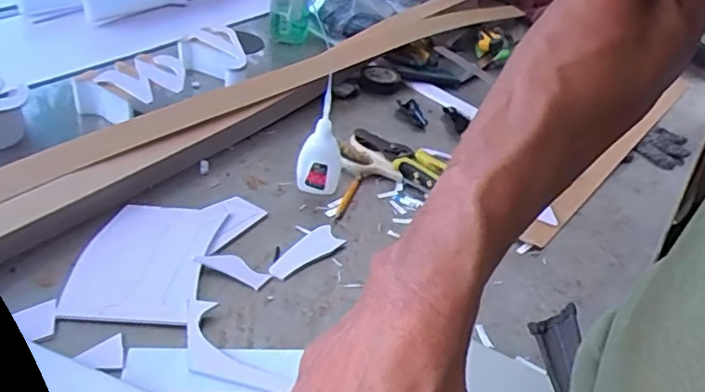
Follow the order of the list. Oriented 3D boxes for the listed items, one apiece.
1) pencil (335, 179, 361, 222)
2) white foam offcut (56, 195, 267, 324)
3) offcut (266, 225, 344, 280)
[{"bbox_3d":[-0.005,0.003,0.607,0.007,0.004,0.074,17,37,8],"label":"pencil"},{"bbox_3d":[-0.165,0.045,0.507,0.109,0.014,0.182,16,37,7],"label":"white foam offcut"},{"bbox_3d":[-0.045,0.050,0.531,0.028,0.007,0.080,36,43,30],"label":"offcut"}]

